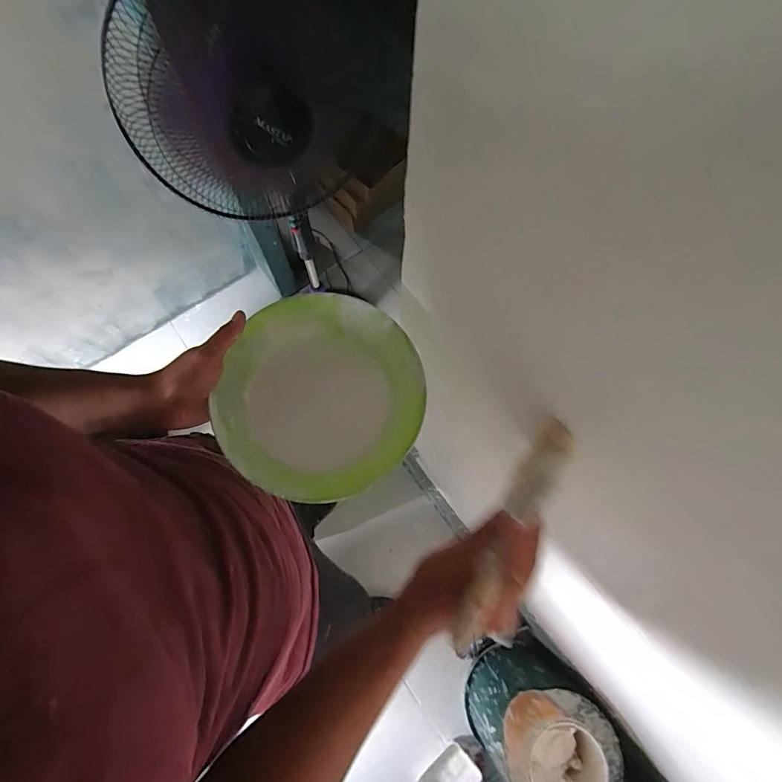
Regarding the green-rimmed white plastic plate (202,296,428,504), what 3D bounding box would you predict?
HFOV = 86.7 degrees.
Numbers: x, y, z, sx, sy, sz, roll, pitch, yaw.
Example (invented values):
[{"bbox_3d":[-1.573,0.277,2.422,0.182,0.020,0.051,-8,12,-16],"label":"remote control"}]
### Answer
[{"bbox_3d":[-0.073,0.005,0.435,0.207,0.037,0.204,-9,74,-4],"label":"green-rimmed white plastic plate"}]

